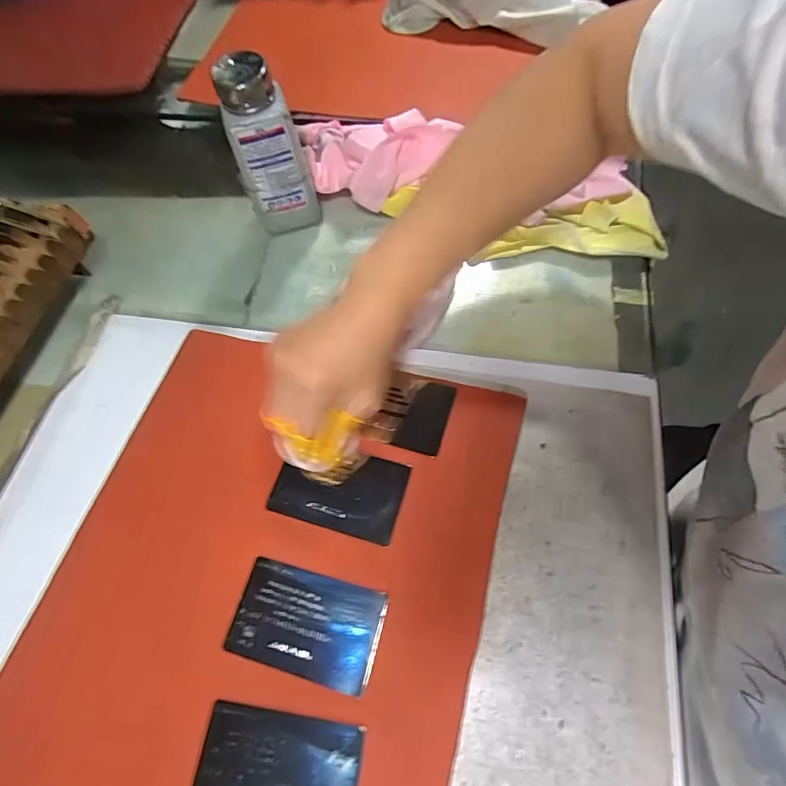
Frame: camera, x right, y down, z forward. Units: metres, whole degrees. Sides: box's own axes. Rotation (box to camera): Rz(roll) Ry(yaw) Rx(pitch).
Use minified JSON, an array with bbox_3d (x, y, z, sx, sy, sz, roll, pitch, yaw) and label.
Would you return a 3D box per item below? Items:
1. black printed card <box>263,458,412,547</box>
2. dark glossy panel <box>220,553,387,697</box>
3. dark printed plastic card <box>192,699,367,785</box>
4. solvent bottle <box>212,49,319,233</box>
[{"bbox_3d":[-0.035,0.061,0.302,0.082,0.004,0.051,14,66,10],"label":"black printed card"},{"bbox_3d":[-0.049,0.131,0.267,0.082,0.004,0.052,12,65,11],"label":"dark glossy panel"},{"bbox_3d":[-0.059,0.193,0.236,0.082,0.004,0.052,5,64,8],"label":"dark printed plastic card"},{"bbox_3d":[-0.098,-0.192,0.378,0.054,0.128,0.046,-13,63,-1],"label":"solvent bottle"}]

